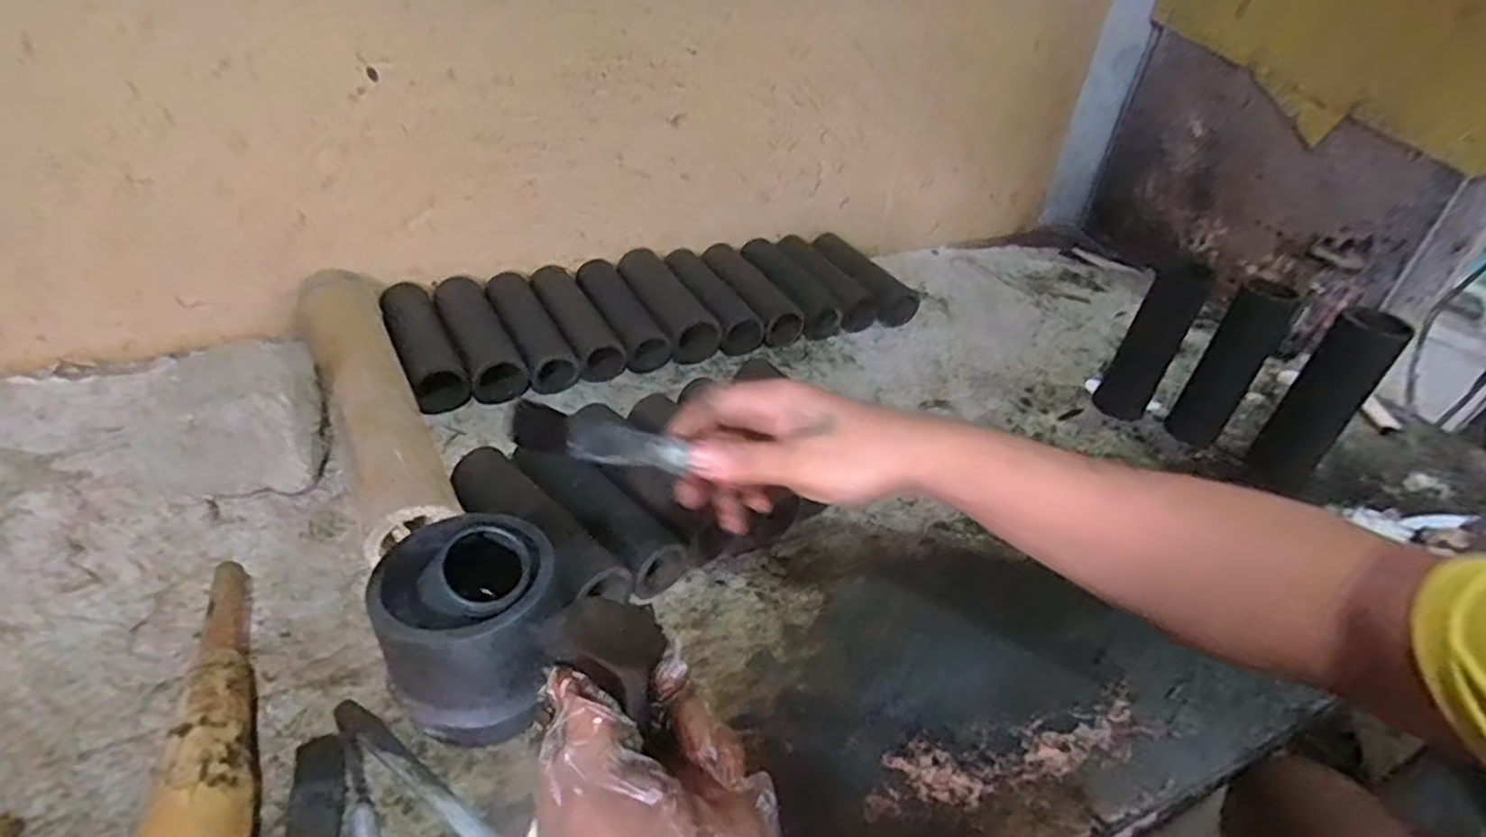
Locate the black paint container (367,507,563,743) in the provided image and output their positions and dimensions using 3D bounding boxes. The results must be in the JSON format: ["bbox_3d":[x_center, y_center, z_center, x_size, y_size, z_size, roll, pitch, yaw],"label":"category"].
[{"bbox_3d":[-0.167,0.126,0.433,0.101,0.131,0.095,3,35,-2],"label":"black paint container"}]

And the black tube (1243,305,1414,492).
[{"bbox_3d":[0.571,-0.024,0.699,0.068,0.176,0.056,-21,43,-32],"label":"black tube"}]

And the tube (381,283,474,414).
[{"bbox_3d":[-0.332,-0.078,0.736,0.057,0.052,0.192,-18,41,-29],"label":"tube"}]

